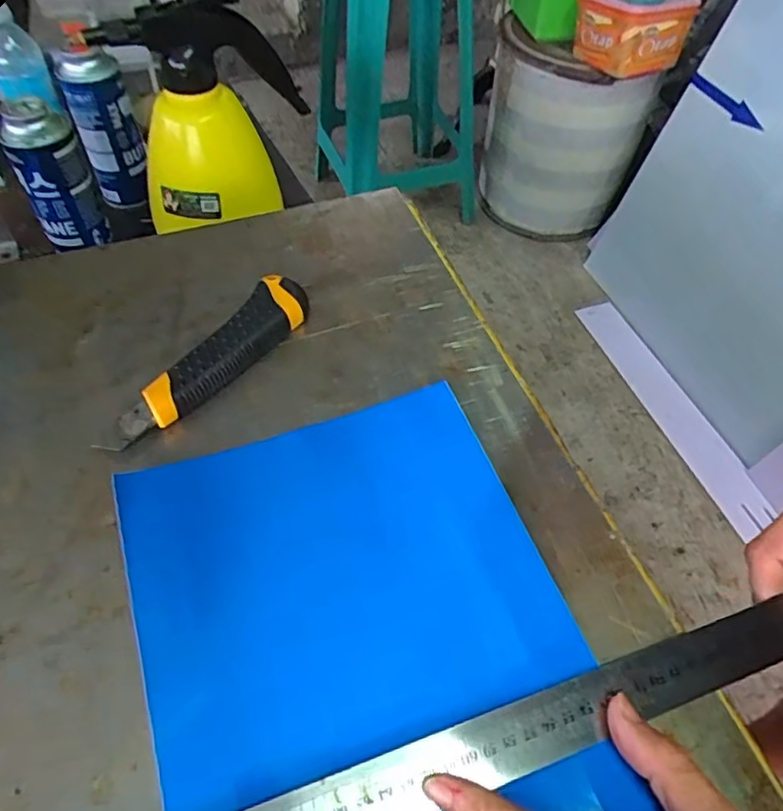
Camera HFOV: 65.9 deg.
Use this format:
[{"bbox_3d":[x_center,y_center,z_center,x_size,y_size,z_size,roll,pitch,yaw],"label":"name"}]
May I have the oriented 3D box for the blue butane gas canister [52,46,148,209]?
[{"bbox_3d":[-0.335,-0.329,0.712,0.068,0.166,0.066,-20,58,-17],"label":"blue butane gas canister"}]

